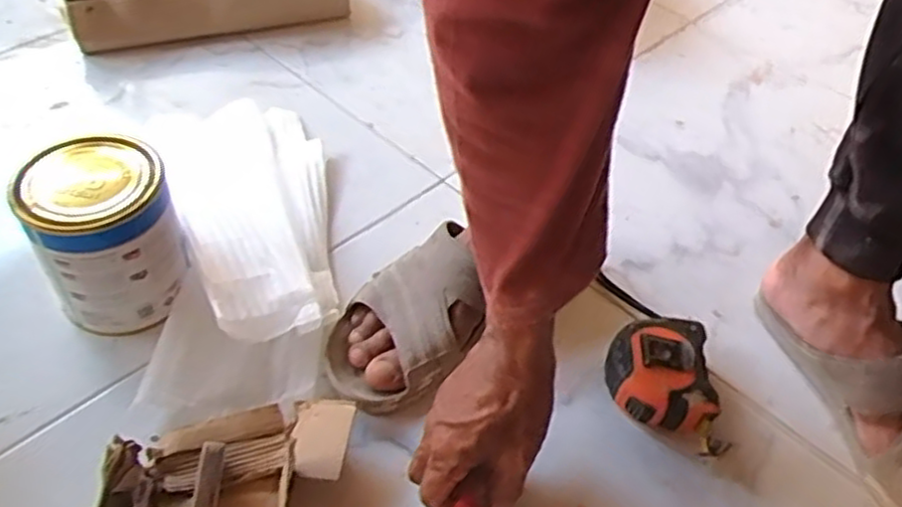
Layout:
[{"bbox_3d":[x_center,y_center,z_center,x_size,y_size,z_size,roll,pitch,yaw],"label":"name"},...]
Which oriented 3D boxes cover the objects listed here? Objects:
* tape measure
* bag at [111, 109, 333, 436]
[{"bbox_3d":[0.169,0.104,0.582,0.079,0.046,0.104,4,48,-1],"label":"tape measure"},{"bbox_3d":[-0.189,-0.032,0.660,0.152,0.064,0.390,-6,49,-10],"label":"bag"}]

